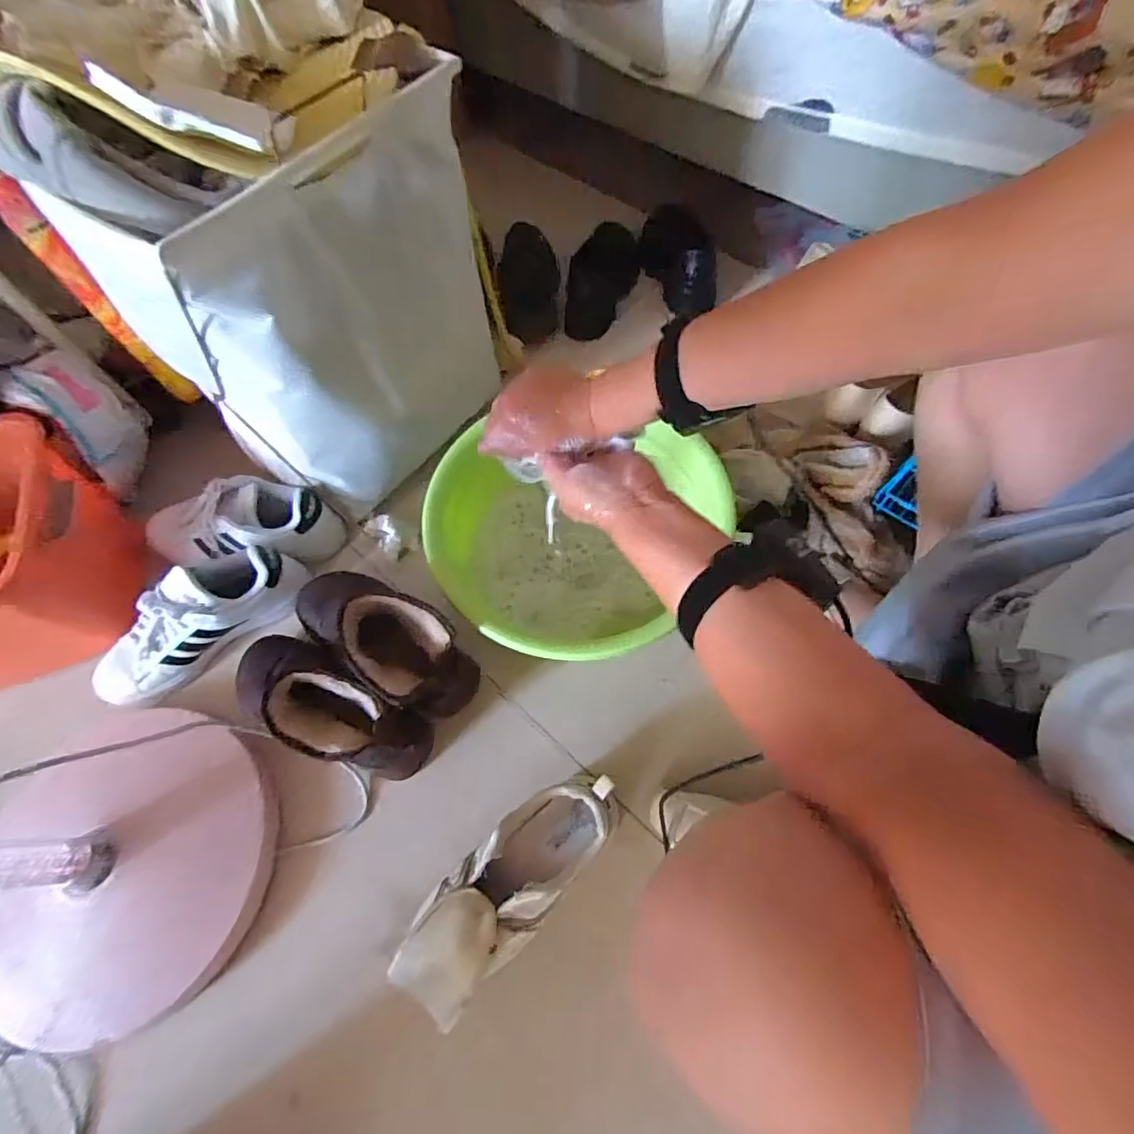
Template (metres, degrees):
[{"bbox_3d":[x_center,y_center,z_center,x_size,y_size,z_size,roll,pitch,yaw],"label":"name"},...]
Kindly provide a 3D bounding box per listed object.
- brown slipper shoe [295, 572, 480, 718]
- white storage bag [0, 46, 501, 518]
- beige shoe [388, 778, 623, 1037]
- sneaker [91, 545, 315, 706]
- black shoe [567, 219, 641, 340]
[{"bbox_3d":[-0.232,0.074,0.651,0.243,0.182,0.099,31,69,17],"label":"brown slipper shoe"},{"bbox_3d":[-0.267,-0.314,0.637,0.196,0.418,0.334,26,68,15],"label":"white storage bag"},{"bbox_3d":[-0.055,0.320,0.554,0.258,0.088,0.093,-40,68,-15],"label":"beige shoe"},{"bbox_3d":[-0.478,0.065,0.707,0.268,0.104,0.089,-37,68,-14],"label":"sneaker"},{"bbox_3d":[0.064,-0.520,0.991,0.105,0.067,0.241,12,65,9],"label":"black shoe"}]

